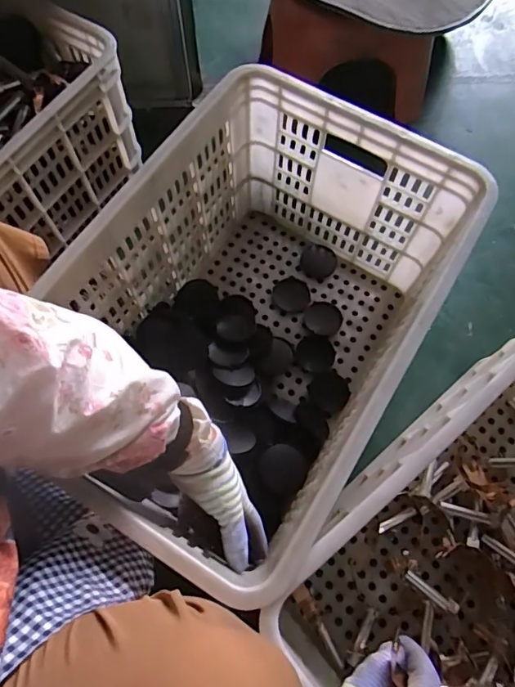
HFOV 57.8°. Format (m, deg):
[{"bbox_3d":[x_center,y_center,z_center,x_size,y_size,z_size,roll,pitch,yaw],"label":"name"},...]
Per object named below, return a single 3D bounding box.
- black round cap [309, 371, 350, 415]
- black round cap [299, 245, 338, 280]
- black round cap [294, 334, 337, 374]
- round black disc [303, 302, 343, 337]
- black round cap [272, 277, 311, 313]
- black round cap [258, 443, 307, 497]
[{"bbox_3d":[0.113,0.075,0.730,0.063,0.006,0.061,0,69,0],"label":"black round cap"},{"bbox_3d":[0.103,-0.137,0.790,0.059,0.006,0.063,0,69,0],"label":"black round cap"},{"bbox_3d":[0.094,0.016,0.751,0.062,0.011,0.063,0,69,0],"label":"black round cap"},{"bbox_3d":[0.109,-0.041,0.775,0.061,0.007,0.063,0,69,0],"label":"round black disc"},{"bbox_3d":[0.057,-0.083,0.789,0.061,0.005,0.065,0,69,0],"label":"black round cap"},{"bbox_3d":[0.034,0.170,0.628,0.060,0.012,0.063,0,69,0],"label":"black round cap"}]

